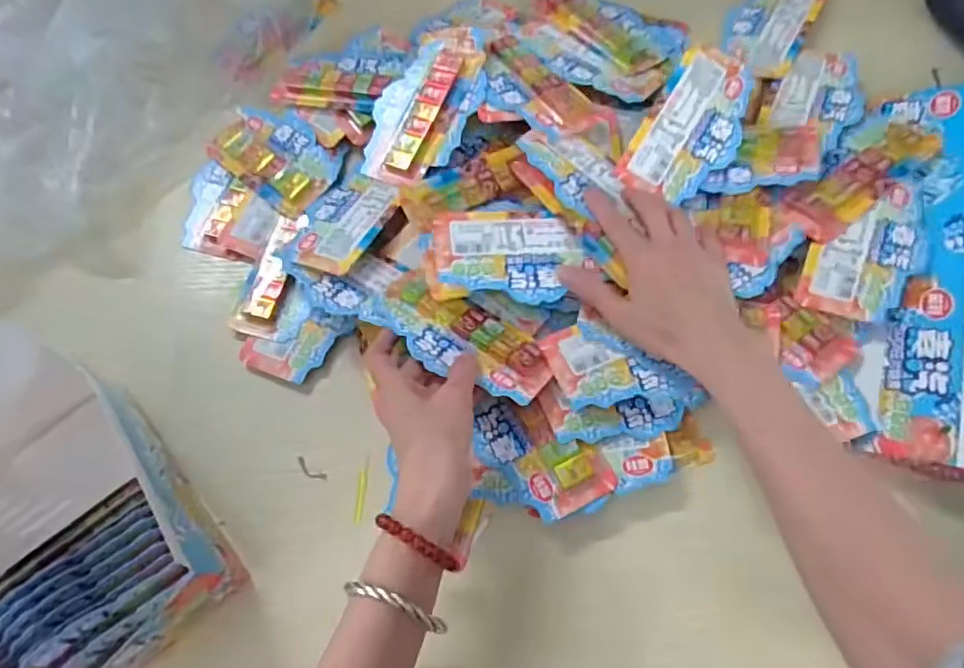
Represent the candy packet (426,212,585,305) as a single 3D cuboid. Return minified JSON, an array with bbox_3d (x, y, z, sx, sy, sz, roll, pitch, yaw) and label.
[{"bbox_3d":[0.018,-0.060,0.463,0.115,0.023,0.070,2,67,4],"label":"candy packet"}]

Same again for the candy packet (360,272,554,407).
[{"bbox_3d":[-0.019,0.001,0.447,0.145,0.011,0.071,32,56,17],"label":"candy packet"}]

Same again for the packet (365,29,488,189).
[{"bbox_3d":[-0.047,-0.207,0.540,0.088,0.015,0.163,25,82,18],"label":"packet"}]

